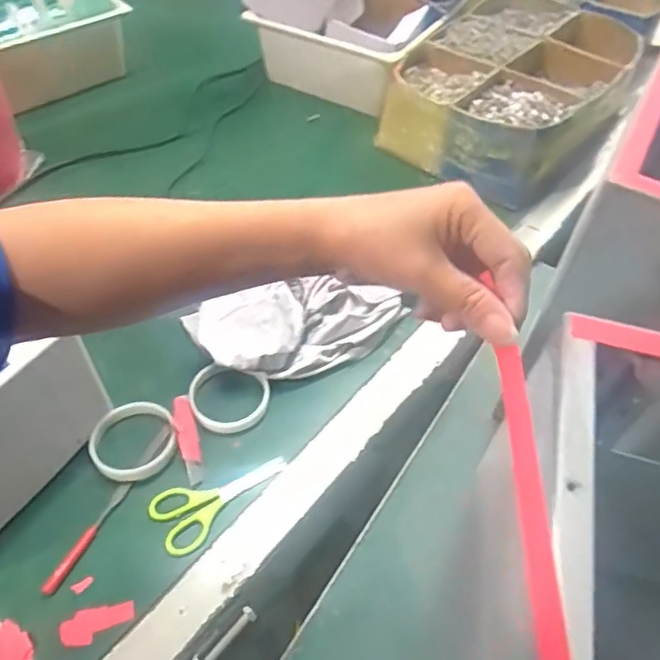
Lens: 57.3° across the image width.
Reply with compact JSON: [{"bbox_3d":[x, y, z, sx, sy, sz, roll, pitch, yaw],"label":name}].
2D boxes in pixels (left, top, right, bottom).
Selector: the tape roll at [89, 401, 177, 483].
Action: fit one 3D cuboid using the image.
[{"bbox_3d":[-0.196,0.107,0.602,0.082,0.016,0.081,1,52,-1],"label":"tape roll"}]

